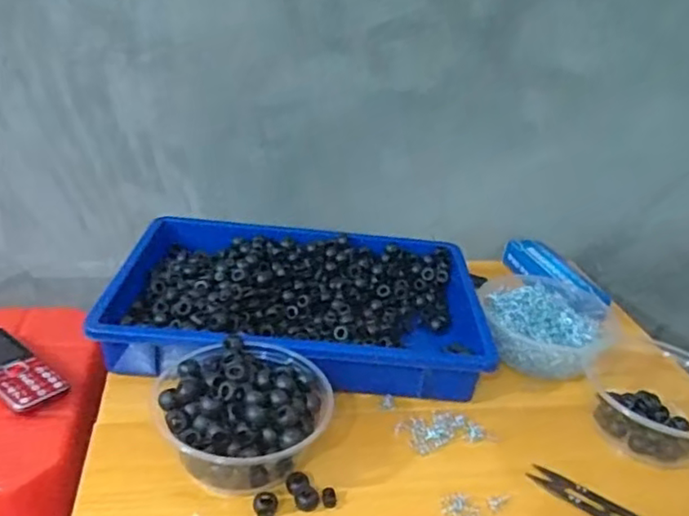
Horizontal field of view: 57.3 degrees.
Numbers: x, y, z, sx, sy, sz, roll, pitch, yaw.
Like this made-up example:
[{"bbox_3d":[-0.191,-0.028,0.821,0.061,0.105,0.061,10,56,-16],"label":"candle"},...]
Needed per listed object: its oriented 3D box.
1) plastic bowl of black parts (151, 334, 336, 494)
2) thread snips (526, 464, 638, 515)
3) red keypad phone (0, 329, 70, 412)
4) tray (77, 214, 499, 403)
[{"bbox_3d":[-0.079,0.121,0.491,0.124,0.064,0.113,6,27,-3],"label":"plastic bowl of black parts"},{"bbox_3d":[0.195,0.191,0.492,0.100,0.009,0.021,25,32,31],"label":"thread snips"},{"bbox_3d":[-0.316,0.102,0.592,0.121,0.013,0.051,24,32,30],"label":"red keypad phone"},{"bbox_3d":[-0.046,0.049,0.657,0.363,0.061,0.252,6,27,-3],"label":"tray"}]

